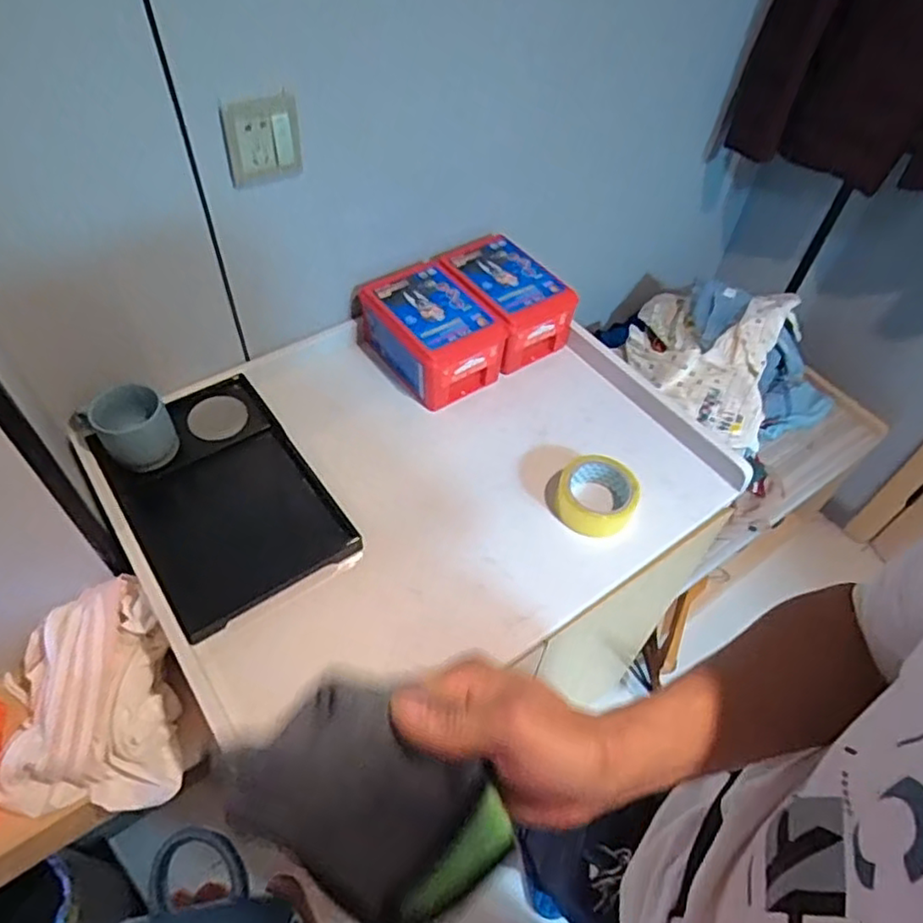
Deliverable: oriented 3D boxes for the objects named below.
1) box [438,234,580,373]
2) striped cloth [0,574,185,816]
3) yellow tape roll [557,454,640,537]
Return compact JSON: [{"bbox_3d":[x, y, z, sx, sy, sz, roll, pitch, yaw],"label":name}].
[{"bbox_3d":[0.072,-0.258,1.038,0.141,0.102,0.202,-24,57,-21],"label":"box"},{"bbox_3d":[-0.439,0.272,0.744,0.195,0.114,0.234,-11,53,-12],"label":"striped cloth"},{"bbox_3d":[0.178,0.045,0.857,0.100,0.056,0.099,2,52,-2],"label":"yellow tape roll"}]

